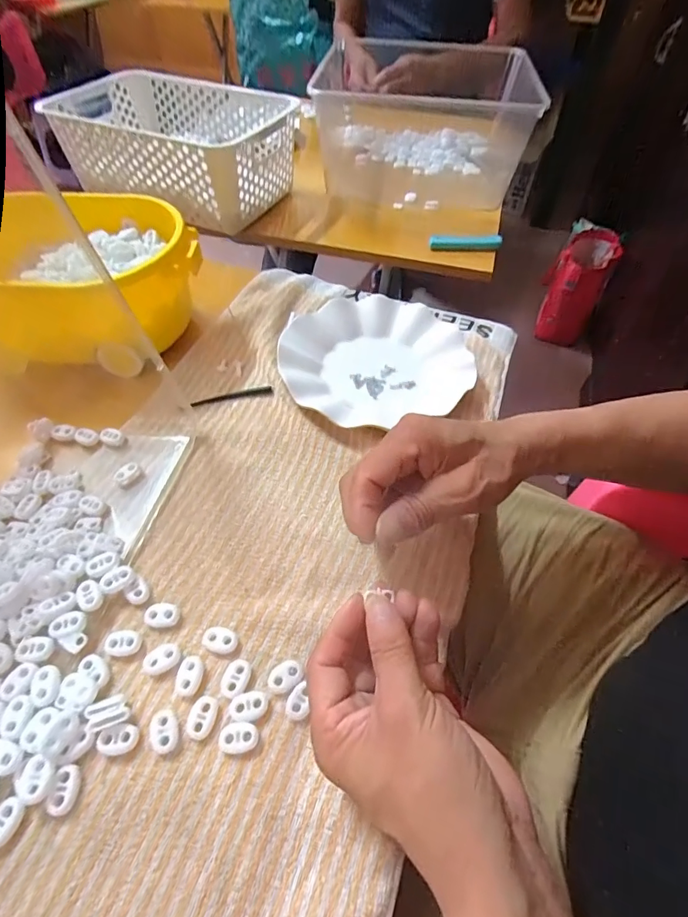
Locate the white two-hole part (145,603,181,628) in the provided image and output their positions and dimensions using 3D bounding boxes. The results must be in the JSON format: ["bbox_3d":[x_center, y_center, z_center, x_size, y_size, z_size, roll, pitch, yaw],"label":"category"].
[{"bbox_3d":[-0.122,0.106,0.302,0.022,0.005,0.015,-2,53,-2],"label":"white two-hole part"}]

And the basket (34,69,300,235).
[{"bbox_3d":[-0.230,-0.442,0.643,0.303,0.110,0.197,18,55,13],"label":"basket"}]

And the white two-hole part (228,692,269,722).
[{"bbox_3d":[-0.057,0.148,0.269,0.023,0.004,0.015,-7,53,-5],"label":"white two-hole part"}]

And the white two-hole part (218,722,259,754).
[{"bbox_3d":[-0.061,0.162,0.261,0.022,0.006,0.015,-1,53,-1],"label":"white two-hole part"}]

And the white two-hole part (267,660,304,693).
[{"bbox_3d":[-0.037,0.136,0.281,0.022,0.005,0.017,-20,55,-15],"label":"white two-hole part"}]

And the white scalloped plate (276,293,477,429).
[{"bbox_3d":[0.029,-0.109,0.457,0.179,0.022,0.179,0,53,0],"label":"white scalloped plate"}]

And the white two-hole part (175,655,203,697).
[{"bbox_3d":[-0.096,0.135,0.280,0.015,0.004,0.023,3,53,2],"label":"white two-hole part"}]

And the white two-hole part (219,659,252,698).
[{"bbox_3d":[-0.067,0.137,0.279,0.016,0.005,0.022,13,54,9],"label":"white two-hole part"}]

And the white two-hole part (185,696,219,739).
[{"bbox_3d":[-0.084,0.152,0.265,0.016,0.004,0.022,13,54,9],"label":"white two-hole part"}]

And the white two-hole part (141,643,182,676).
[{"bbox_3d":[-0.116,0.128,0.286,0.022,0.004,0.016,-20,55,-15],"label":"white two-hole part"}]

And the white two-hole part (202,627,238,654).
[{"bbox_3d":[-0.080,0.118,0.293,0.022,0.004,0.015,17,54,12],"label":"white two-hole part"}]

